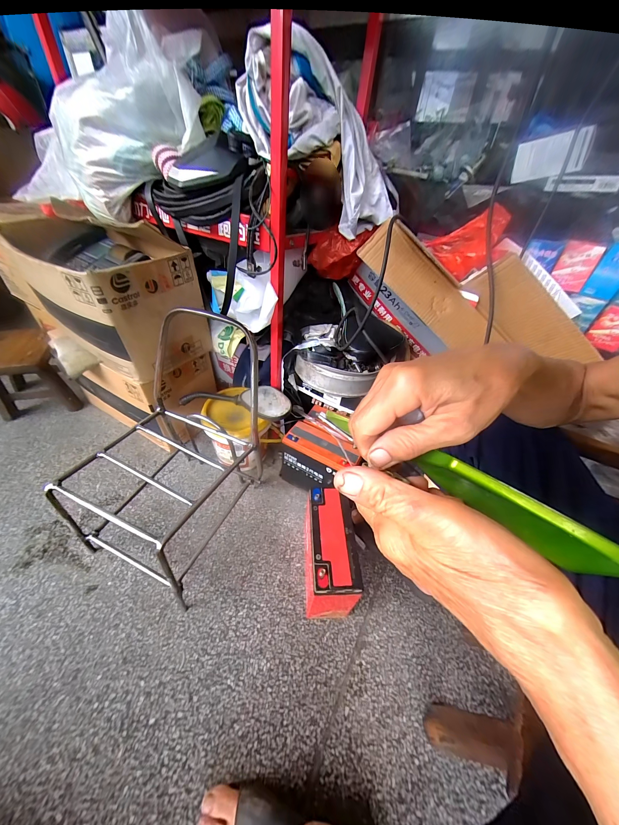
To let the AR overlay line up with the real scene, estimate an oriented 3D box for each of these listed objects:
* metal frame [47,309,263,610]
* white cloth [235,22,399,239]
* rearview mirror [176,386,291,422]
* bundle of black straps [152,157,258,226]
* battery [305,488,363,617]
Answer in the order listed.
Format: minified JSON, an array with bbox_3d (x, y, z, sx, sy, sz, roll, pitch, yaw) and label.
[{"bbox_3d":[-0.283,0.064,0.525,0.298,0.443,0.336,19,42,14],"label":"metal frame"},{"bbox_3d":[0.040,-0.465,0.477,0.334,0.150,0.147,19,29,-39],"label":"white cloth"},{"bbox_3d":[-0.184,-0.039,0.694,0.288,0.032,0.094,10,57,13],"label":"rearview mirror"},{"bbox_3d":[-0.215,-0.421,0.527,0.244,0.088,0.058,6,39,19],"label":"bundle of black straps"},{"bbox_3d":[0.035,0.273,0.530,0.078,0.174,0.195,3,41,-4],"label":"battery"}]

